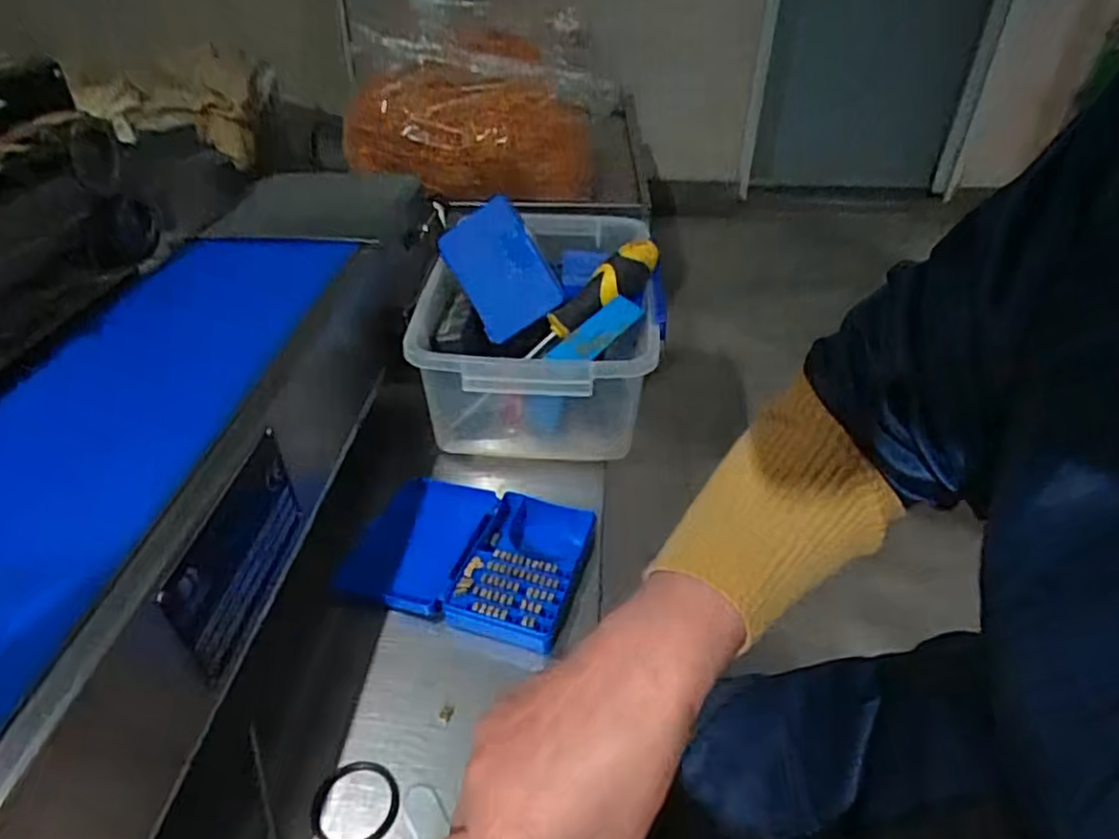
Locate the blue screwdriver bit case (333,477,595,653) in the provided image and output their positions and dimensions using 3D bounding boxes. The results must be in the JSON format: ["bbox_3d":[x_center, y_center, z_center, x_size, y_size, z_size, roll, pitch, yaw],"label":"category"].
[{"bbox_3d":[-0.059,0.086,0.448,0.148,0.019,0.107,13,40,16],"label":"blue screwdriver bit case"}]

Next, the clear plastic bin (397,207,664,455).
[{"bbox_3d":[-0.011,-0.076,0.588,0.182,0.104,0.254,4,38,5],"label":"clear plastic bin"}]

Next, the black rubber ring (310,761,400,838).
[{"bbox_3d":[-0.100,0.189,0.336,0.043,0.006,0.040,0,38,0],"label":"black rubber ring"}]

